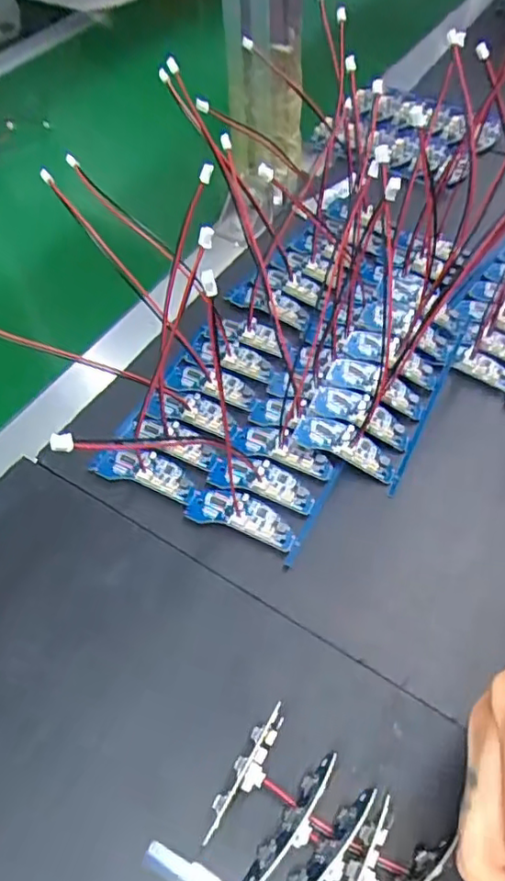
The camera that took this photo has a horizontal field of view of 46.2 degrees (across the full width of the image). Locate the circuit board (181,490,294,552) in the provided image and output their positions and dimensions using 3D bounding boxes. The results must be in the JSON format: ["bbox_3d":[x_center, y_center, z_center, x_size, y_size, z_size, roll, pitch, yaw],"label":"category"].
[{"bbox_3d":[-0.006,0.043,0.344,0.065,0.006,0.023,17,59,13],"label":"circuit board"}]

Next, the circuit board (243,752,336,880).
[{"bbox_3d":[0.018,0.165,0.255,0.014,0.018,0.063,33,63,21],"label":"circuit board"}]

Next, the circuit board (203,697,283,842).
[{"bbox_3d":[-0.001,0.148,0.267,0.013,0.019,0.058,26,61,18],"label":"circuit board"}]

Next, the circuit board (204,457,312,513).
[{"bbox_3d":[0.007,0.023,0.356,0.063,0.004,0.026,17,59,13],"label":"circuit board"}]

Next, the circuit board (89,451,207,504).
[{"bbox_3d":[-0.064,0.018,0.363,0.068,0.007,0.024,16,58,12],"label":"circuit board"}]

